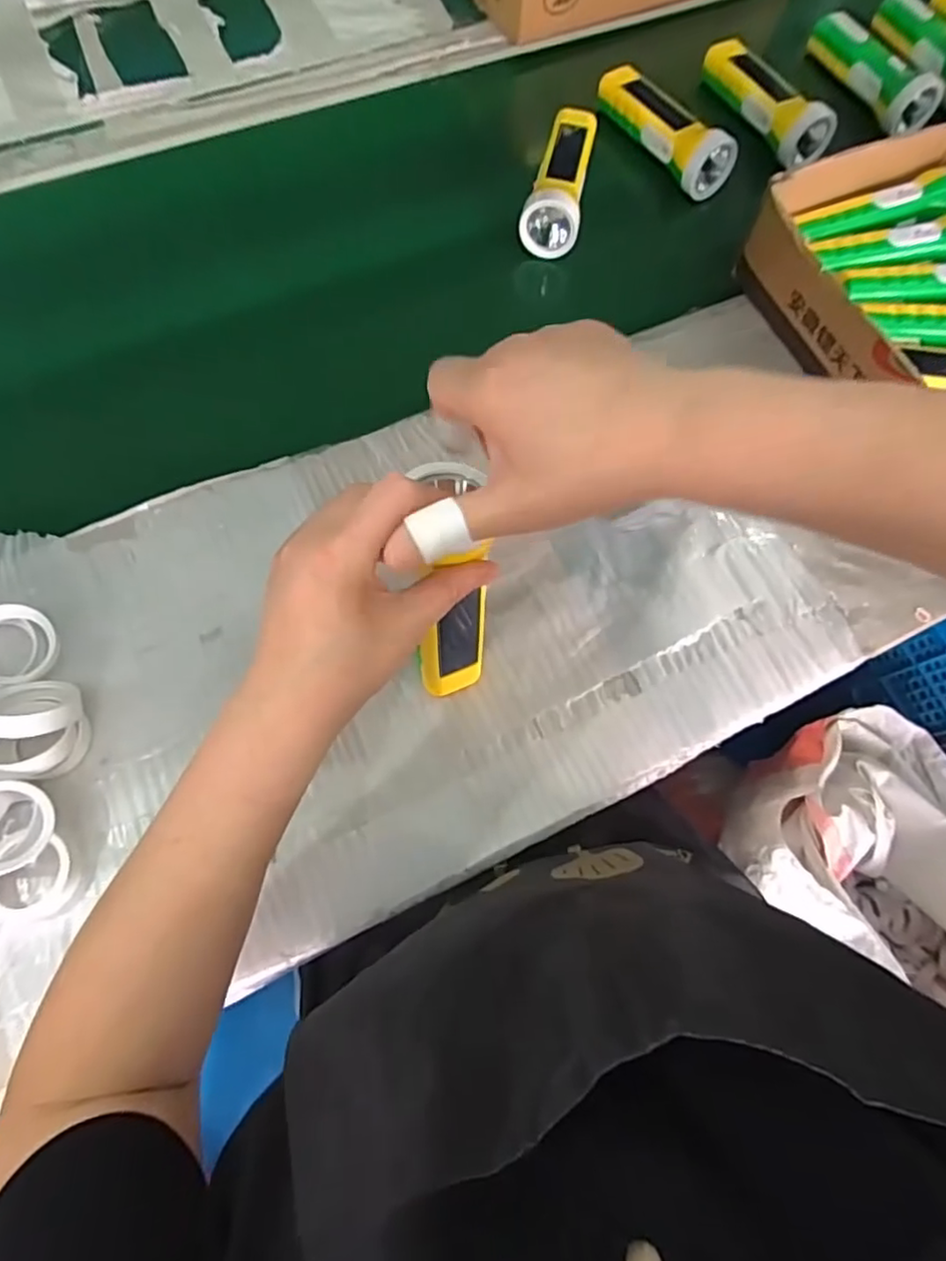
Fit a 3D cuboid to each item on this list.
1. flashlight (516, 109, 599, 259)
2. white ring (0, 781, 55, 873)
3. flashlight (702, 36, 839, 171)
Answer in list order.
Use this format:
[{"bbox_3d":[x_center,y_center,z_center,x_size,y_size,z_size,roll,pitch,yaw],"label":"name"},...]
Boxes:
[{"bbox_3d":[0.084,-0.437,0.600,0.053,0.052,0.179,11,71,2],"label":"flashlight"},{"bbox_3d":[-0.278,0.116,0.363,0.052,0.012,0.051,39,57,-27],"label":"white ring"},{"bbox_3d":[0.306,-0.556,0.641,0.052,0.046,0.166,-22,73,-9],"label":"flashlight"}]

